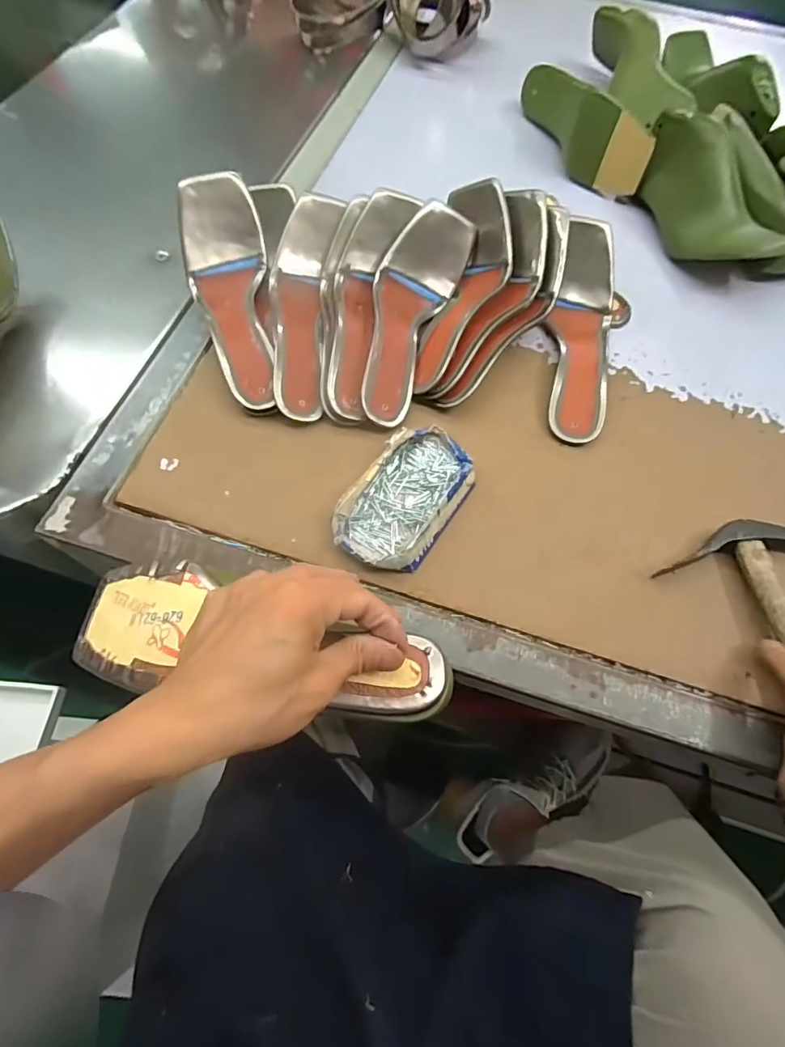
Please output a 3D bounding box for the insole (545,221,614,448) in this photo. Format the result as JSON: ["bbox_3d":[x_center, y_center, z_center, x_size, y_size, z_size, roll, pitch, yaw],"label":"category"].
[{"bbox_3d":[0.188,-0.184,0.484,0.059,0.047,0.224,9,76,3],"label":"insole"}]

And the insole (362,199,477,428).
[{"bbox_3d":[0.014,-0.208,0.465,0.074,0.054,0.227,16,64,6],"label":"insole"}]

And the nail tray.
[{"bbox_3d":[0.013,-0.024,0.411,0.078,0.025,0.136,31,67,13],"label":"nail tray"}]

